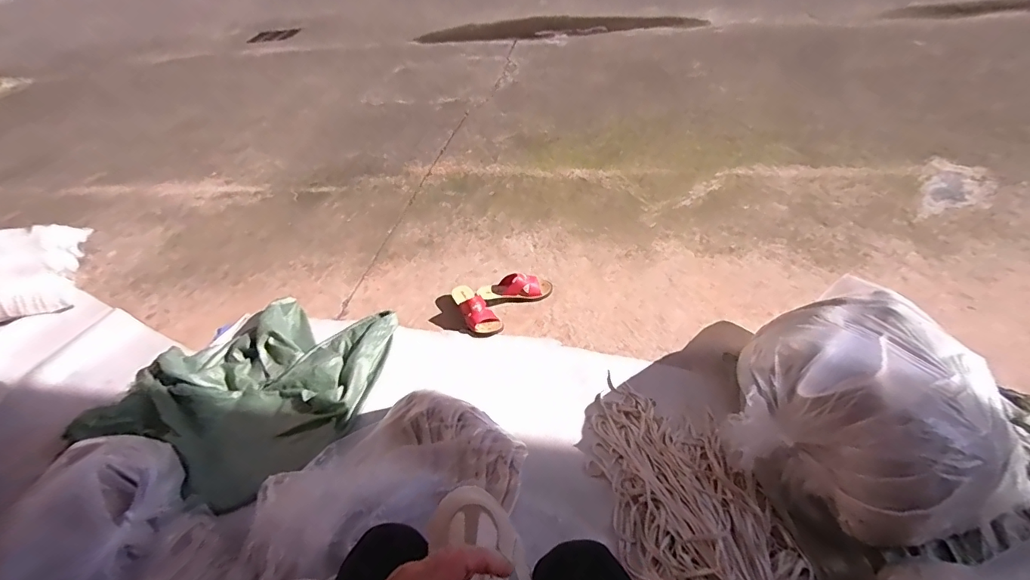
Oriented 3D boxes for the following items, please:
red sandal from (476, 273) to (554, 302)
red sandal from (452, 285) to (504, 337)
[{"bbox_3d":[-0.001,-0.008,1.419,0.222,0.076,0.084,-6,41,-2],"label":"red sandal"},{"bbox_3d":[-0.117,0.050,1.359,0.105,0.085,0.200,-19,43,-17],"label":"red sandal"}]

